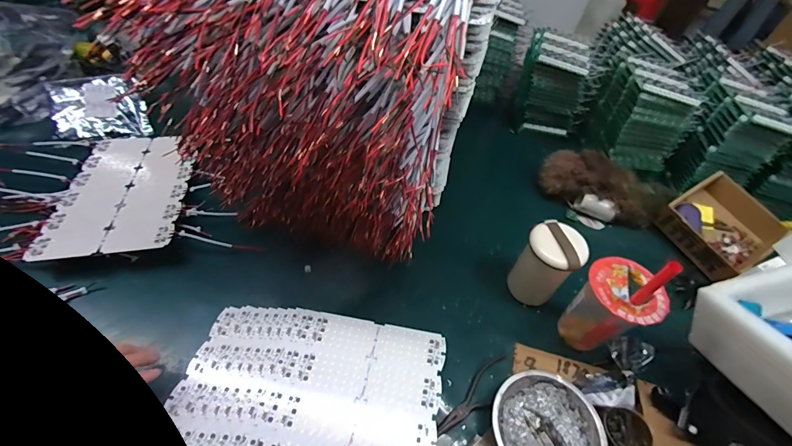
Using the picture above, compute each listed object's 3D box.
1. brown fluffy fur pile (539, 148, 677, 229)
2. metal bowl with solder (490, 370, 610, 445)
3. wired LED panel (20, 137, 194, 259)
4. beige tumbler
[{"bbox_3d":[0.399,-0.070,0.685,0.233,0.071,0.089,20,52,8],"label":"brown fluffy fur pile"},{"bbox_3d":[0.179,0.253,0.432,0.129,0.040,0.125,4,51,-5],"label":"metal bowl with solder"},{"bbox_3d":[-0.444,-0.062,0.593,0.178,0.022,0.291,-5,53,-12],"label":"wired LED panel"},{"bbox_3d":[0.218,0.064,0.535,0.071,0.131,0.077,-35,64,-30],"label":"beige tumbler"}]

